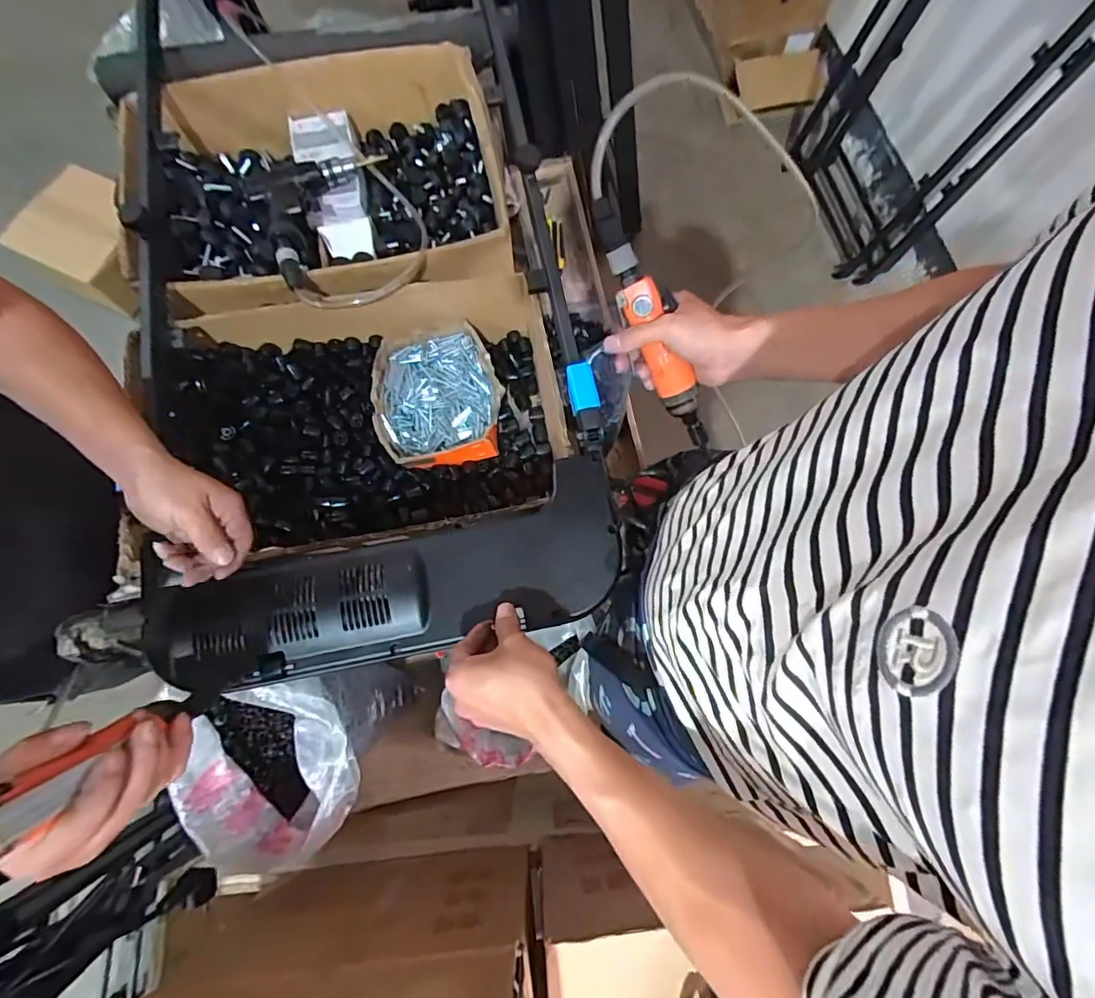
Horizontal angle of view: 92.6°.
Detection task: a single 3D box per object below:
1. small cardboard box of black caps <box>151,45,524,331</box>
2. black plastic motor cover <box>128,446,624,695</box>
[{"bbox_3d":[-0.305,-0.432,0.747,0.458,0.124,0.400,-9,76,-4],"label":"small cardboard box of black caps"},{"bbox_3d":[-0.159,0.086,0.548,0.468,0.066,0.151,-13,76,-4],"label":"black plastic motor cover"}]

